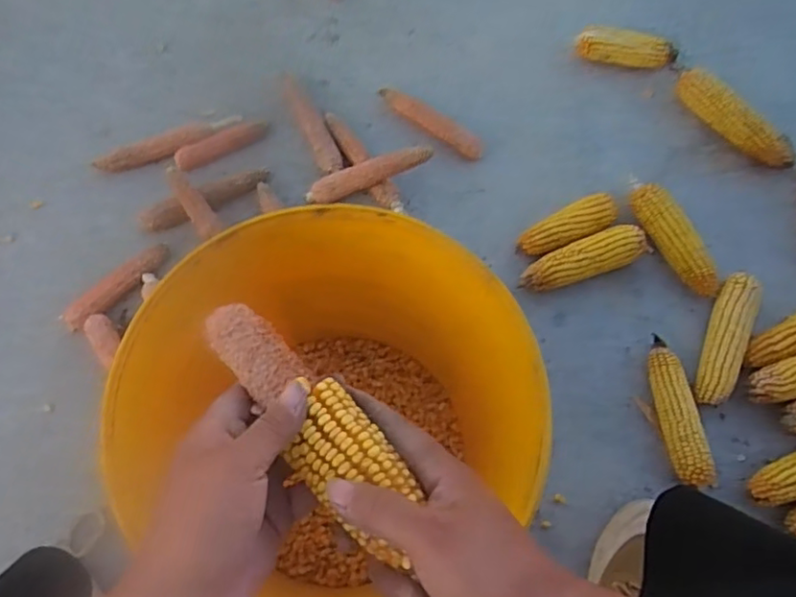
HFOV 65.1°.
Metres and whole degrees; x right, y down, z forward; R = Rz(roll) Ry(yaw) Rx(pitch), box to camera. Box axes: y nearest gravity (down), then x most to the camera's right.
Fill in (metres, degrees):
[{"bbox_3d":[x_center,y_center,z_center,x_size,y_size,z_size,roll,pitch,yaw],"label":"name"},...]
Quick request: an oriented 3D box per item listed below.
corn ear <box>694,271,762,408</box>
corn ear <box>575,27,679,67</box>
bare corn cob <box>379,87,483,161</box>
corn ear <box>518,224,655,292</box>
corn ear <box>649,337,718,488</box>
[{"bbox_3d":[0.410,0.051,0.780,0.047,0.046,0.176,21,71,4],"label":"corn ear"},{"bbox_3d":[0.346,-0.380,0.948,0.145,0.037,0.048,7,70,-1],"label":"corn ear"},{"bbox_3d":[0.047,-0.252,0.890,0.173,0.023,0.030,36,72,9],"label":"bare corn cob"},{"bbox_3d":[0.245,-0.052,0.815,0.176,0.055,0.052,-21,73,-11],"label":"corn ear"},{"bbox_3d":[0.336,0.134,0.748,0.047,0.042,0.174,-4,71,-5],"label":"corn ear"}]

